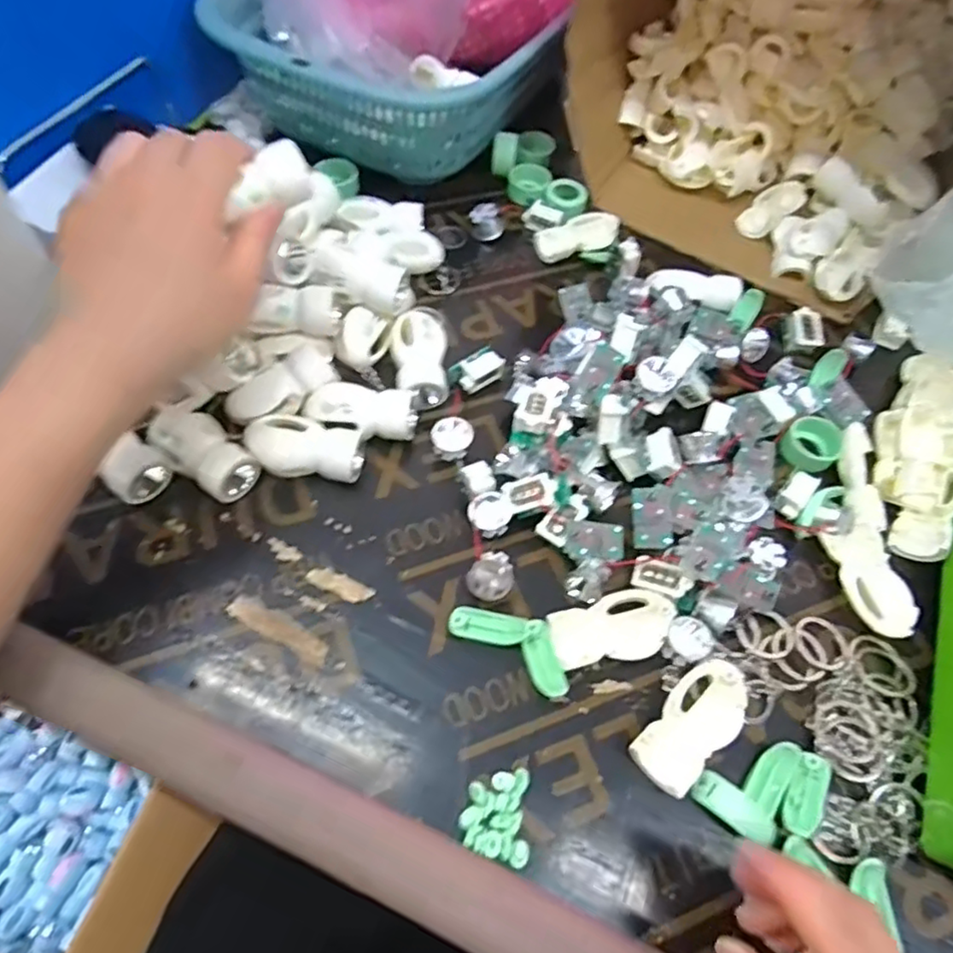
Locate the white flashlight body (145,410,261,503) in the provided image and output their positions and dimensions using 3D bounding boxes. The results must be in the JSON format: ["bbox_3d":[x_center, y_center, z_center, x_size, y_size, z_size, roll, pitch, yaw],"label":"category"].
[{"bbox_3d":[-0.160,-0.015,0.365,0.064,0.027,0.034,39,65,17],"label":"white flashlight body"}]

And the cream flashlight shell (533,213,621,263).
[{"bbox_3d":[0.080,-0.185,0.489,0.070,0.012,0.032,-17,63,-14],"label":"cream flashlight shell"}]

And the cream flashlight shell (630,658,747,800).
[{"bbox_3d":[0.107,0.123,0.312,0.069,0.017,0.035,-37,69,-22],"label":"cream flashlight shell"}]

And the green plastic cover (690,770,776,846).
[{"bbox_3d":[0.122,0.156,0.297,0.039,0.007,0.017,34,63,14],"label":"green plastic cover"}]

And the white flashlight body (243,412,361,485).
[{"bbox_3d":[-0.102,-0.015,0.371,0.066,0.029,0.031,10,60,1],"label":"white flashlight body"}]

